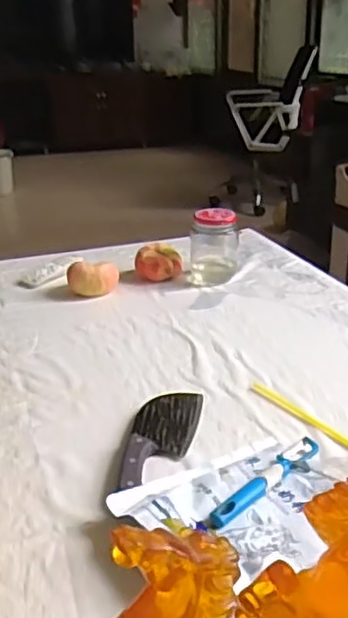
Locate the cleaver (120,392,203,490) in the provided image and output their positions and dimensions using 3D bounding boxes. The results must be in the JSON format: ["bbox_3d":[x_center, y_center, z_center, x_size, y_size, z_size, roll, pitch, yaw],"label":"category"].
[{"bbox_3d":[-0.016,0.156,0.801,0.077,0.028,0.232,3,24,10],"label":"cleaver"}]

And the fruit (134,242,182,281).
[{"bbox_3d":[-0.031,-0.094,1.311,0.093,0.061,0.076,-2,24,-1],"label":"fruit"}]

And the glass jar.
[{"bbox_3d":[0.080,-0.129,1.301,0.097,0.138,0.087,1,24,4],"label":"glass jar"}]

